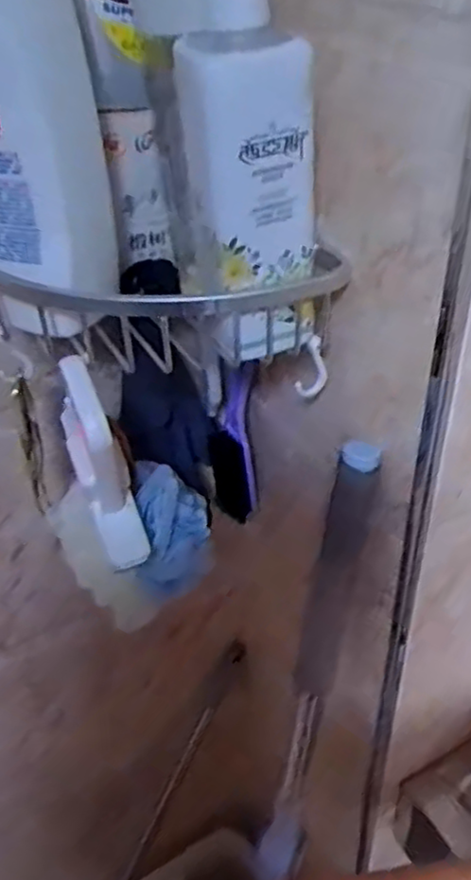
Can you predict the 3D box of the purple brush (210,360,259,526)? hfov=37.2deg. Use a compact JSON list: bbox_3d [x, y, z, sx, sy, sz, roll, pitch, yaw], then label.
[{"bbox_3d":[-0.003,0.000,0.665,0.044,0.172,0.050,-6,39,-3],"label":"purple brush"}]

